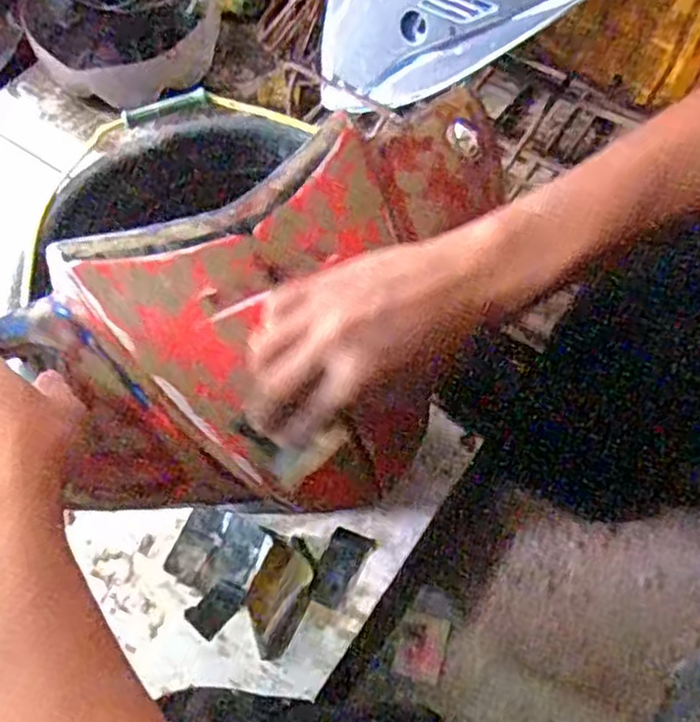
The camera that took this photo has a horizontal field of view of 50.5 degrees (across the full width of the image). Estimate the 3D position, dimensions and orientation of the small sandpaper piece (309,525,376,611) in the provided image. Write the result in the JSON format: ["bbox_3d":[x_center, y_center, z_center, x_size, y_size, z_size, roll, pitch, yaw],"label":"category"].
[{"bbox_3d":[-0.009,0.204,0.732,0.041,0.004,0.075,22,73,7],"label":"small sandpaper piece"}]

